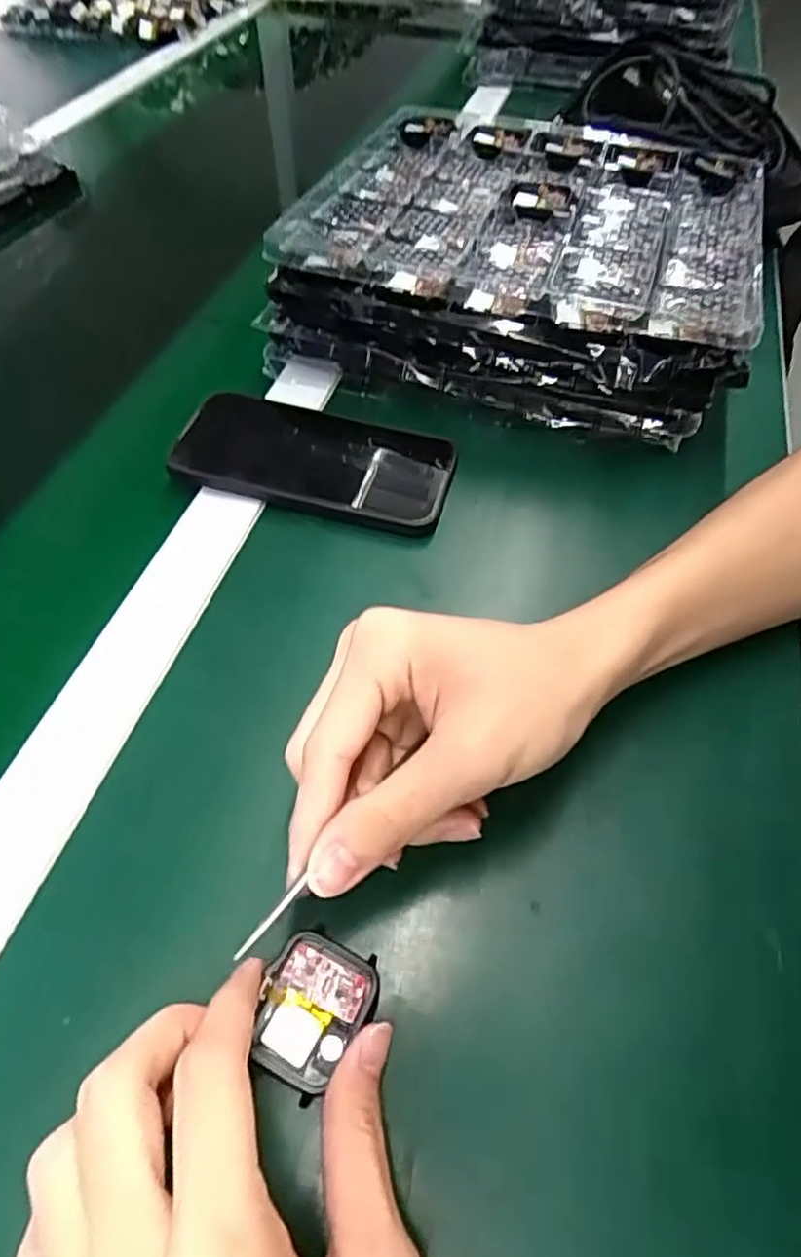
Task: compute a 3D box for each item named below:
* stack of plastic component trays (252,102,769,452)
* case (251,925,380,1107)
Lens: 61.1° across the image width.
[{"bbox_3d":[0.089,-0.255,0.480,0.293,0.095,0.267,18,55,12],"label":"stack of plastic component trays"},{"bbox_3d":[-0.030,0.132,0.235,0.035,0.008,0.045,20,56,14],"label":"case"}]

